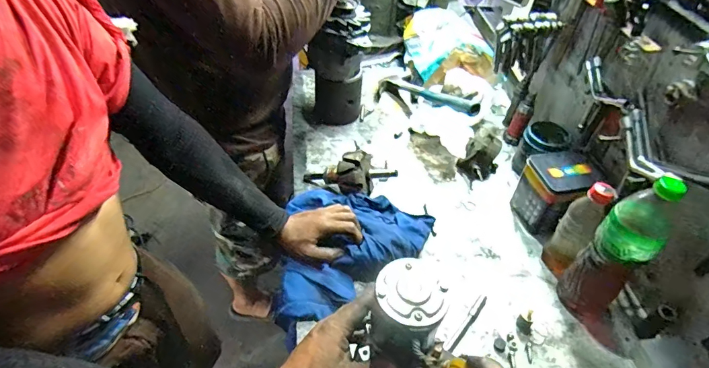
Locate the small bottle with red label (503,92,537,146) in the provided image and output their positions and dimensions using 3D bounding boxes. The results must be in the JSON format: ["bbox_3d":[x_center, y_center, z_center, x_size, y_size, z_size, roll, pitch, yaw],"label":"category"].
[{"bbox_3d":[0.387,-0.149,0.949,0.037,0.126,0.046,-22,51,-42],"label":"small bottle with red label"}]

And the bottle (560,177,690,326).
[{"bbox_3d":[0.389,0.098,0.604,0.078,0.267,0.083,-29,56,-27],"label":"bottle"}]

